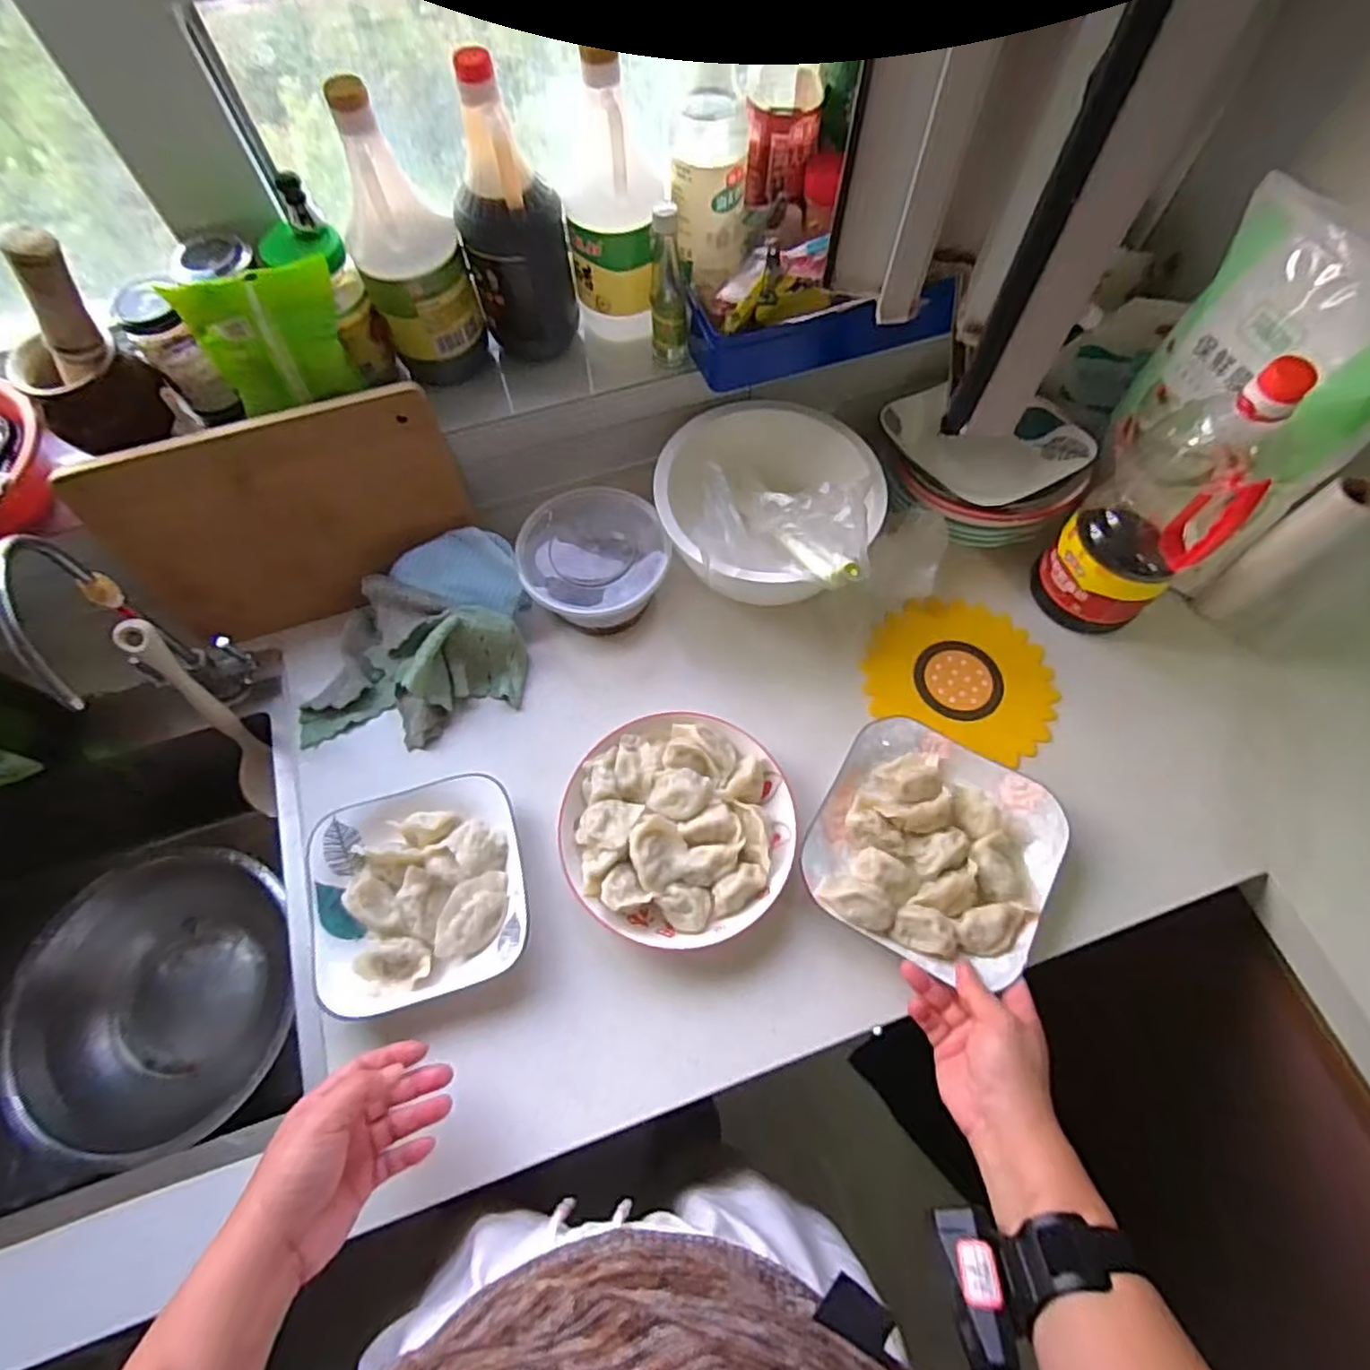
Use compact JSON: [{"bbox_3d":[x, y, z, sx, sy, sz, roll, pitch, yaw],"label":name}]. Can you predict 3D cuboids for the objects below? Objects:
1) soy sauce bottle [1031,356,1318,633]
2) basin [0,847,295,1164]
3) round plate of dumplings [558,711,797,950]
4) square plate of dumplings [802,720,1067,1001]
[{"bbox_3d":[0.415,-0.161,0.582,0.122,0.261,0.117,-38,71,-15],"label":"soy sauce bottle"},{"bbox_3d":[-0.538,0.317,0.702,0.261,0.074,0.284,0,66,0],"label":"basin"},{"bbox_3d":[-0.006,0.119,0.581,0.193,0.038,0.193,0,66,0],"label":"round plate of dumplings"},{"bbox_3d":[0.212,0.134,0.569,0.189,0.031,0.187,28,69,12],"label":"square plate of dumplings"}]

